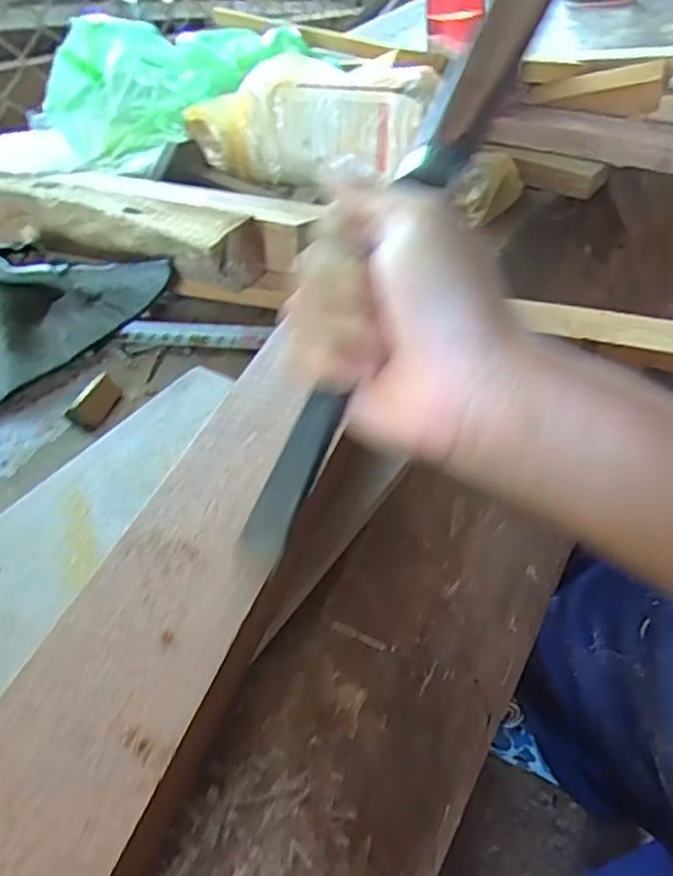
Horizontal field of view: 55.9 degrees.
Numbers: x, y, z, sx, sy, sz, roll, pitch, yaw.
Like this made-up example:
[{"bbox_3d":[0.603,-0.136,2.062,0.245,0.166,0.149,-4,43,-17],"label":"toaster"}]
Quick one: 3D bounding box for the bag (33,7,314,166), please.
[{"bbox_3d":[-0.186,-0.398,0.710,0.300,0.119,0.129,-12,43,-4],"label":"bag"}]

